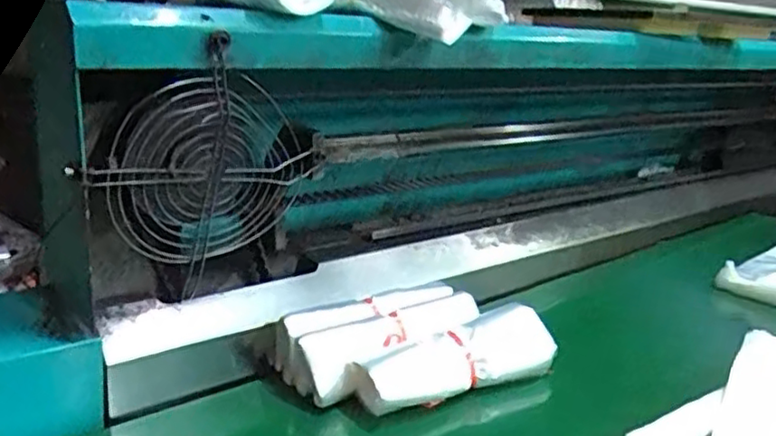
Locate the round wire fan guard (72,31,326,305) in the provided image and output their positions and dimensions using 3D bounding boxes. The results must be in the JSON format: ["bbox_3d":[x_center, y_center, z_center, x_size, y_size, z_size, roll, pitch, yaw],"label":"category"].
[{"bbox_3d":[-0.149,-0.032,0.583,0.168,0.191,0.030,-47,50,-11],"label":"round wire fan guard"}]

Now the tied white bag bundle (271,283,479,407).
[{"bbox_3d":[0.002,0.119,0.681,0.211,0.059,0.090,-8,21,-33],"label":"tied white bag bundle"}]

